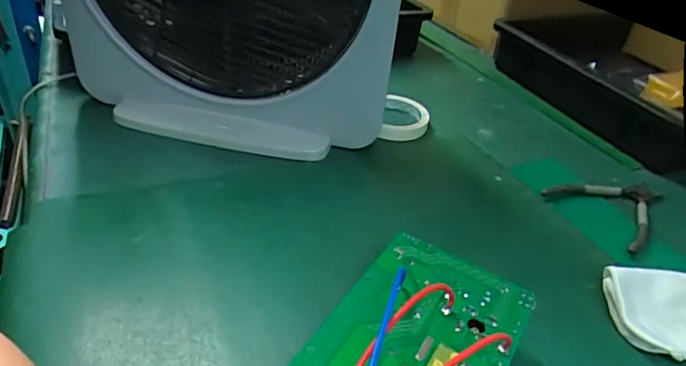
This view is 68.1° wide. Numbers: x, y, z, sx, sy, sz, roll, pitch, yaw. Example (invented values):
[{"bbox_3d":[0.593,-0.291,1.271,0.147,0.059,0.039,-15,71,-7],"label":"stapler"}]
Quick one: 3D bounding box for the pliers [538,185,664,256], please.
[{"bbox_3d":[0.302,0.023,0.561,0.136,0.008,0.109,-19,42,-32],"label":"pliers"}]

